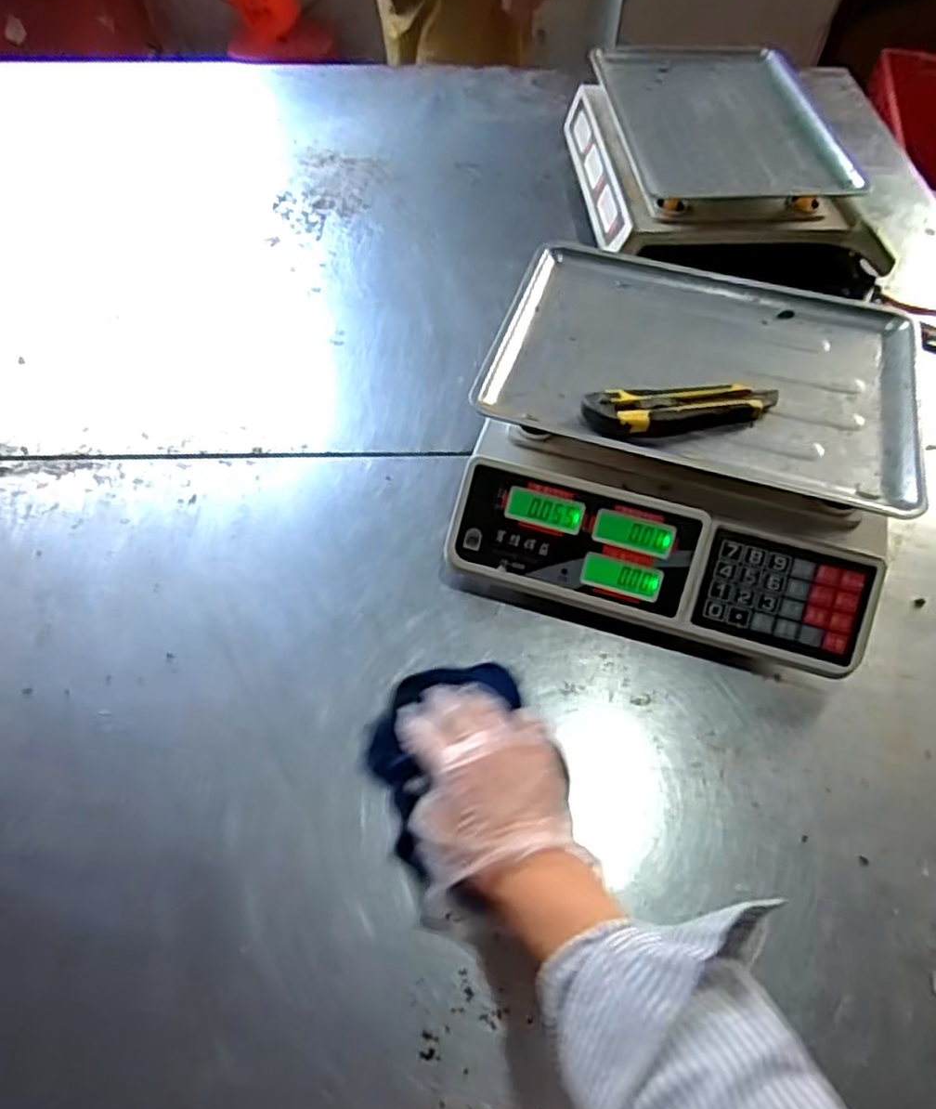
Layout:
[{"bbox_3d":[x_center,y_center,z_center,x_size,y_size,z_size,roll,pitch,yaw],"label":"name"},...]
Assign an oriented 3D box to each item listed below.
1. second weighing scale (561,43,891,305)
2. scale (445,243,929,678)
[{"bbox_3d":[0.287,-0.479,0.850,0.302,0.116,0.364,-4,57,-3],"label":"second weighing scale"},{"bbox_3d":[0.184,-0.099,0.600,0.333,0.120,0.331,15,58,10],"label":"scale"}]

